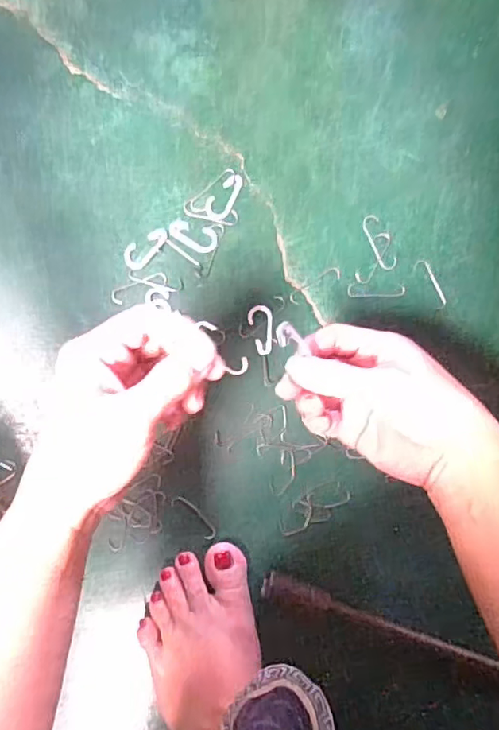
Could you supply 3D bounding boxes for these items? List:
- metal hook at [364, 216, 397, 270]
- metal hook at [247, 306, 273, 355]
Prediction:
[{"bbox_3d":[0.098,-0.092,0.430,0.013,0.004,0.043,-27,90,1],"label":"metal hook"},{"bbox_3d":[0.010,-0.026,0.430,0.018,0.004,0.037,-11,91,1],"label":"metal hook"}]

